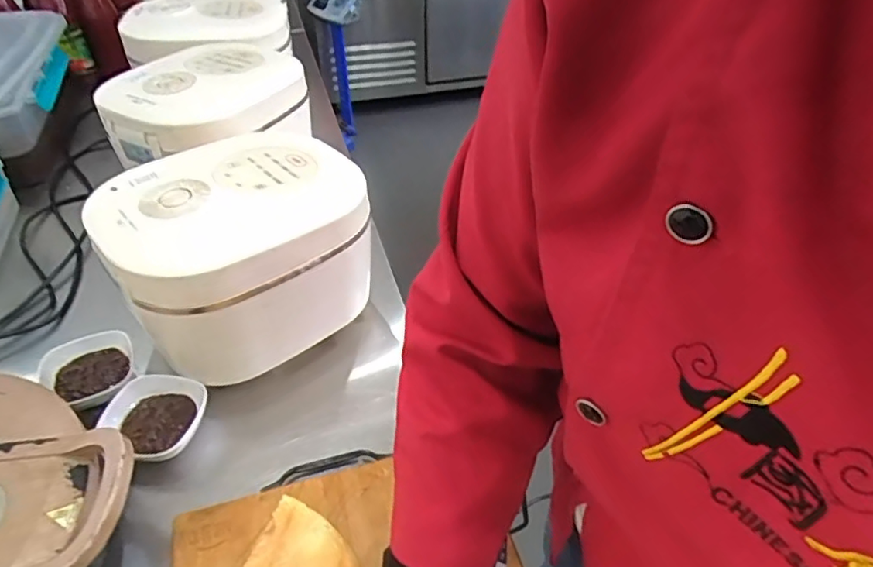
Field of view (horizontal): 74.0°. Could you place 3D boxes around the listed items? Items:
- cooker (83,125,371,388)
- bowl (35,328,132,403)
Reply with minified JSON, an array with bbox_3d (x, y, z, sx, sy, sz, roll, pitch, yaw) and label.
[{"bbox_3d":[-0.224,-0.043,0.676,0.271,0.177,0.246,-30,51,-28],"label":"cooker"},{"bbox_3d":[-0.396,0.106,0.667,0.095,0.036,0.099,-28,50,-26],"label":"bowl"}]

